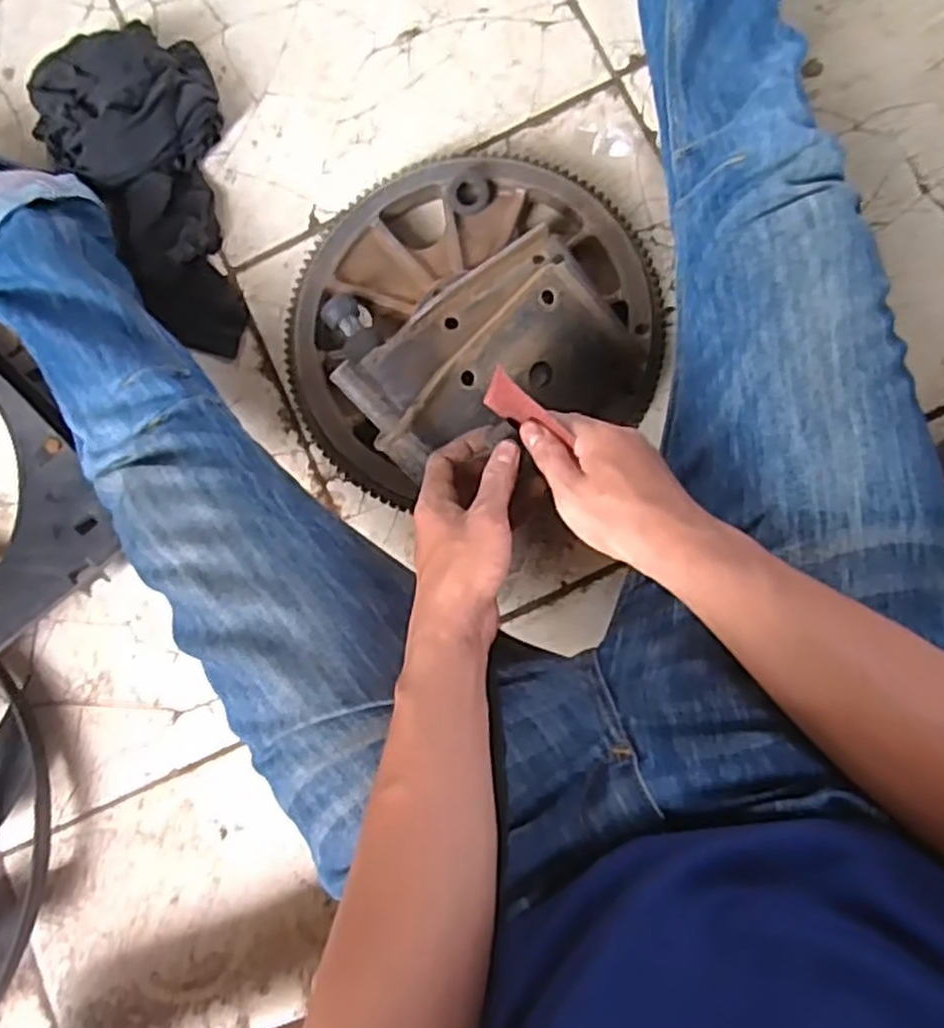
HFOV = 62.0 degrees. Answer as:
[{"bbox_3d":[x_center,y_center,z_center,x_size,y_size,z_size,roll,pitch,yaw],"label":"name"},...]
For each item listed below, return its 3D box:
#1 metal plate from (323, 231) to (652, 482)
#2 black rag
[{"bbox_3d":[0.022,-0.112,0.610,0.206,0.107,0.158,-38,81,2],"label":"metal plate"},{"bbox_3d":[-0.293,-0.326,0.737,0.166,0.071,0.349,-32,81,3],"label":"black rag"}]

